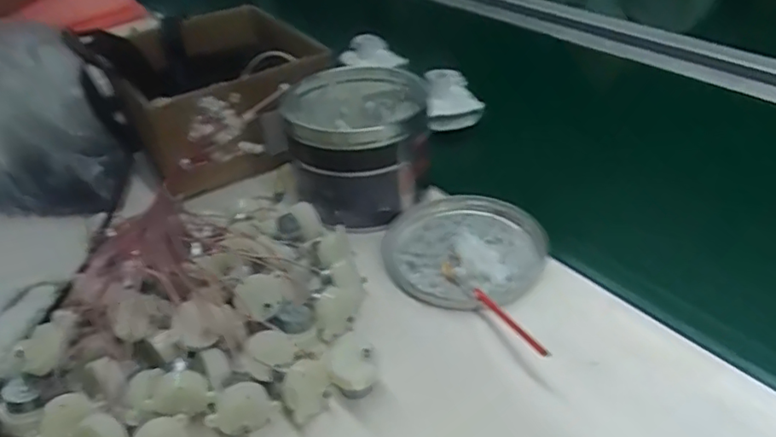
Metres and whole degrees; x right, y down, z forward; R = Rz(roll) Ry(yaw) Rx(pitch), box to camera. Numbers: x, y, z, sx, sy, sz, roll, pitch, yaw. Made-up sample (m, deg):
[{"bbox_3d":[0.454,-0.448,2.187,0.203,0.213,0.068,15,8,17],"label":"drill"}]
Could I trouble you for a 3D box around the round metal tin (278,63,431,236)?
[{"bbox_3d":[-0.027,-0.069,0.551,0.128,0.097,0.159,-7,36,-3],"label":"round metal tin"}]

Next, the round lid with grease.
[{"bbox_3d":[0.066,0.025,0.501,0.132,0.018,0.134,-3,36,2],"label":"round lid with grease"}]

